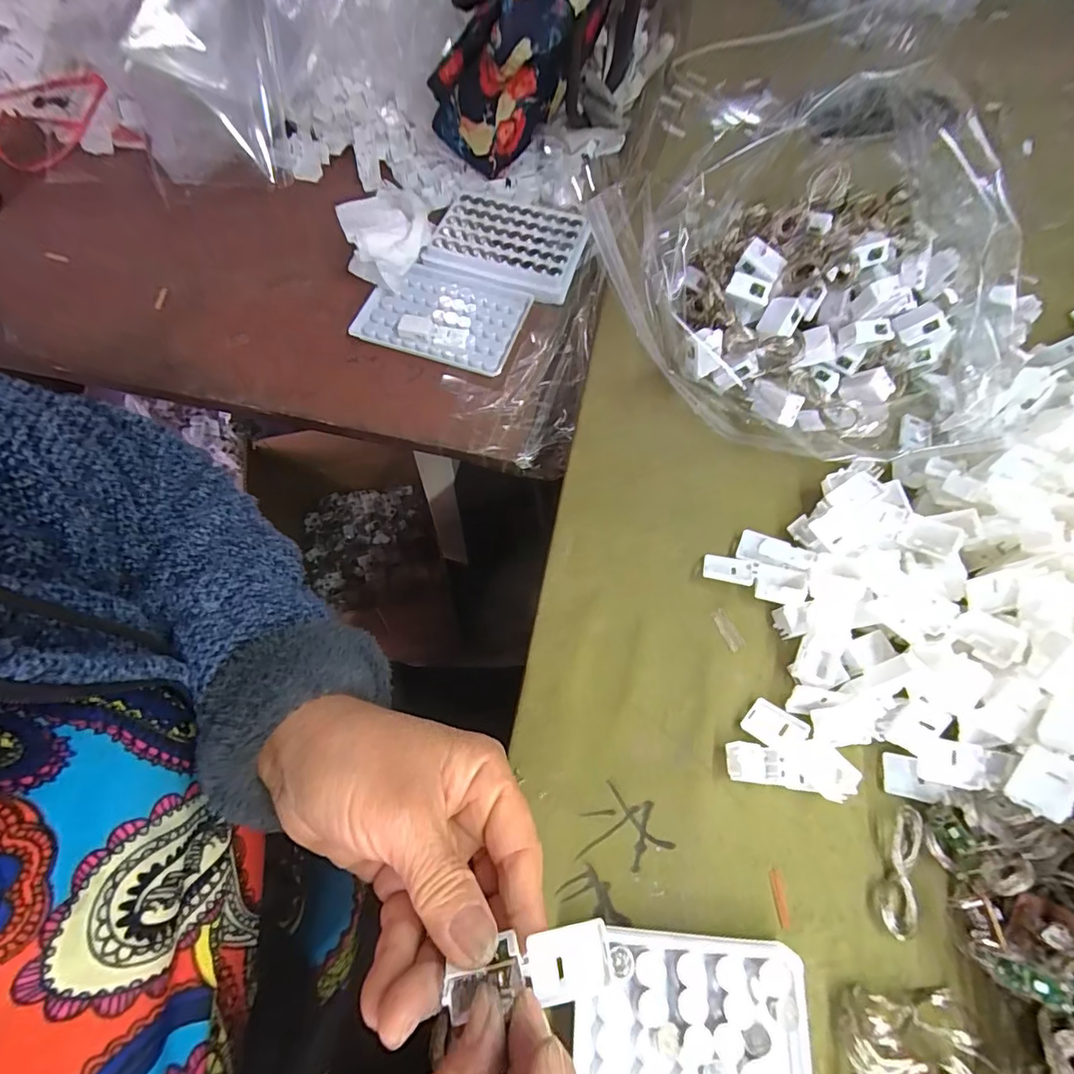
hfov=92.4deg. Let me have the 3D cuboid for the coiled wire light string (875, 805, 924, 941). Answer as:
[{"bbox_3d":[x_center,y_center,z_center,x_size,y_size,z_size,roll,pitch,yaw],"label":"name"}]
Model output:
[{"bbox_3d":[0.170,0.155,0.241,0.018,0.009,0.054,15,67,5],"label":"coiled wire light string"}]

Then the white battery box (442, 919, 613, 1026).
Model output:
[{"bbox_3d":[-0.003,0.146,0.172,0.055,0.010,0.020,-8,67,-7],"label":"white battery box"}]

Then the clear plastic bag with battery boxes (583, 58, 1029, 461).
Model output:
[{"bbox_3d":[0.194,-0.172,0.331,0.282,0.124,0.219,25,68,9],"label":"clear plastic bag with battery boxes"}]

